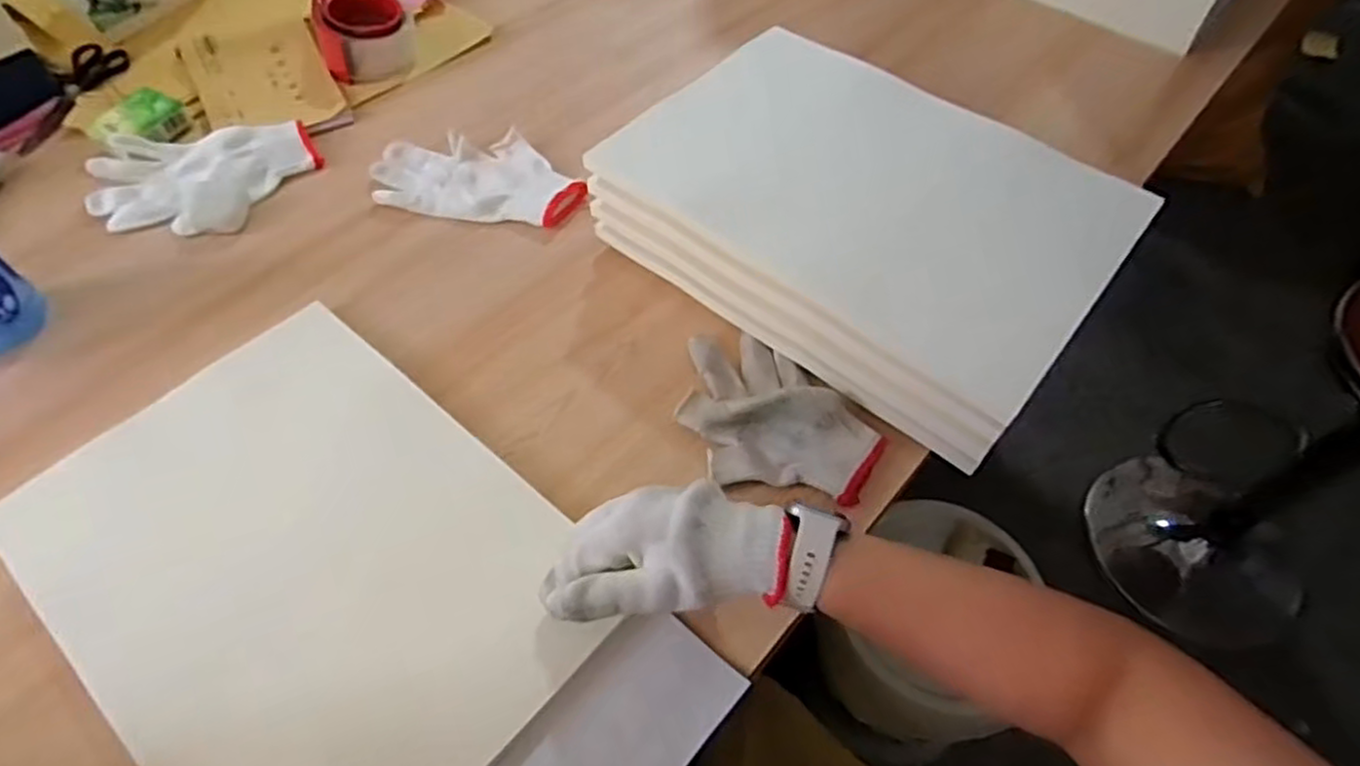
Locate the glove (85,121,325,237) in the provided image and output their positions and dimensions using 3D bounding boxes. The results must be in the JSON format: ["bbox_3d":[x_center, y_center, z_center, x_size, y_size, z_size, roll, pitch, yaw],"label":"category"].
[{"bbox_3d":[-0.447,-0.193,0.685,0.195,0.019,0.131,-10,56,-9],"label":"glove"}]

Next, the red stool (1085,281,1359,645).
[{"bbox_3d":[0.984,0.170,1.216,0.345,0.681,0.372,-4,56,-4],"label":"red stool"}]

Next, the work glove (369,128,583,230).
[{"bbox_3d":[-0.190,-0.200,0.700,0.200,0.016,0.103,7,55,3],"label":"work glove"}]

